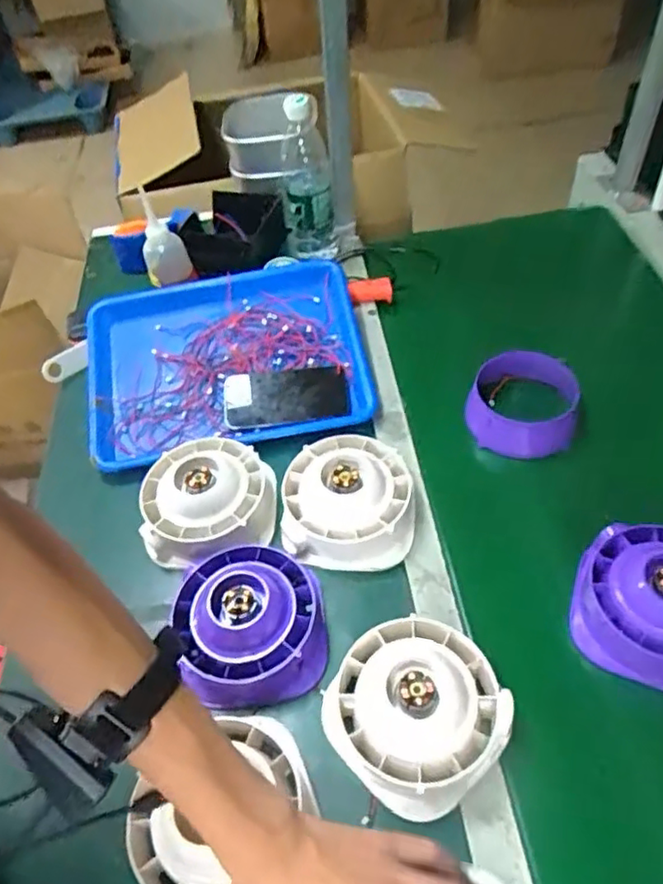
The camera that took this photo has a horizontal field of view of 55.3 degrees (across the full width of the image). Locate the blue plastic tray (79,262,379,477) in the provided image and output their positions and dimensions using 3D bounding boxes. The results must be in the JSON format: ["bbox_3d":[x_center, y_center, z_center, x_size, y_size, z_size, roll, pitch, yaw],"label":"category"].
[{"bbox_3d":[-0.132,-0.098,0.786,0.344,0.063,0.252,-11,52,-2],"label":"blue plastic tray"}]

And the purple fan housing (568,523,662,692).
[{"bbox_3d":[0.290,0.140,0.563,0.130,0.067,0.137,21,57,21],"label":"purple fan housing"}]

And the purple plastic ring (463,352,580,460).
[{"bbox_3d":[0.221,-0.045,0.732,0.118,0.054,0.131,13,55,16],"label":"purple plastic ring"}]

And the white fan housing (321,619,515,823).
[{"bbox_3d":[0.067,0.216,0.513,0.133,0.056,0.128,-3,52,4],"label":"white fan housing"}]

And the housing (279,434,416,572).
[{"bbox_3d":[0.016,0.059,0.652,0.139,0.068,0.137,-3,52,4],"label":"housing"}]

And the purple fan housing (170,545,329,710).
[{"bbox_3d":[-0.077,0.162,0.575,0.137,0.061,0.133,-8,52,0],"label":"purple fan housing"}]

